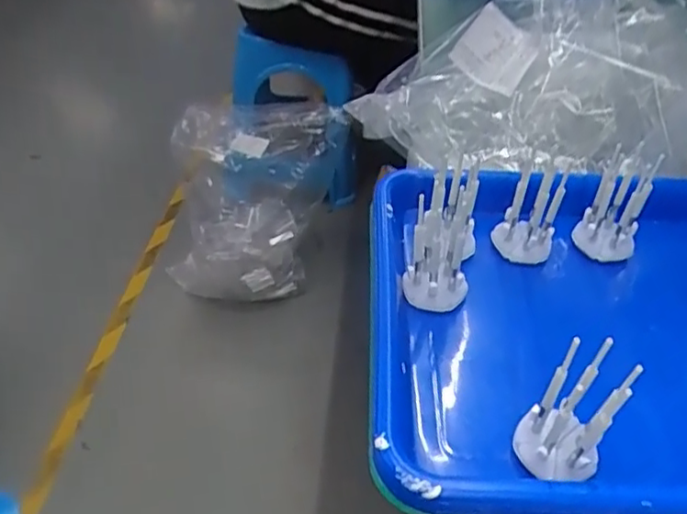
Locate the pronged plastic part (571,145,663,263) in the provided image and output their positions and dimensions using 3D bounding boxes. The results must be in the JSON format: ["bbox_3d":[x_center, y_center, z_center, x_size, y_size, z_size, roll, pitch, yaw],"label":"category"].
[{"bbox_3d":[0.181,-0.033,0.410,0.035,0.072,0.021,28,21,25],"label":"pronged plastic part"}]

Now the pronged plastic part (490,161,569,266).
[{"bbox_3d":[0.121,-0.024,0.411,0.036,0.065,0.032,16,42,14],"label":"pronged plastic part"}]

